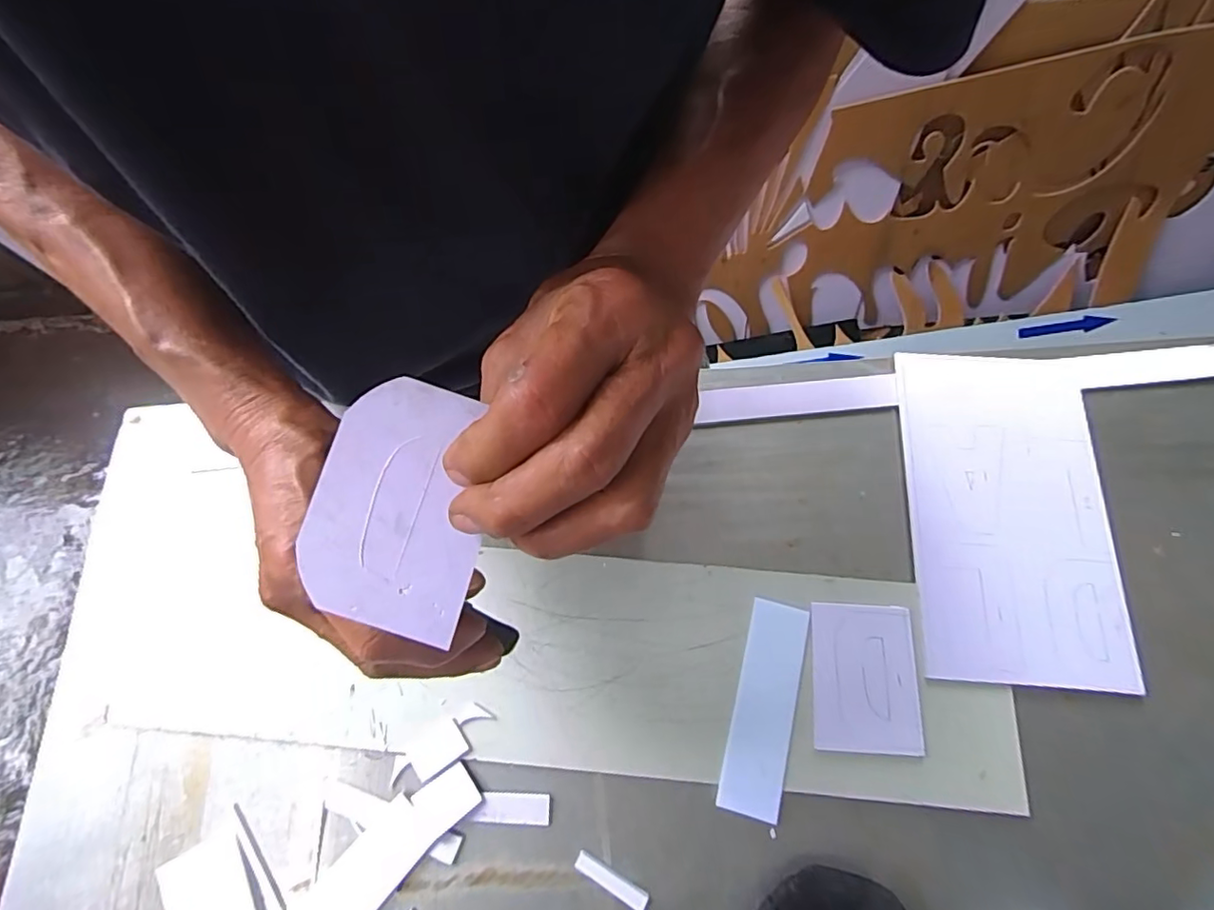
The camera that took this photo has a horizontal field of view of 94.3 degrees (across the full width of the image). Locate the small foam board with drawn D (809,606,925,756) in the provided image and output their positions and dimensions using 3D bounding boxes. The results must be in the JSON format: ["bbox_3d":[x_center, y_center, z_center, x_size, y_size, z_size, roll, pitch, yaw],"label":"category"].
[{"bbox_3d":[0.173,0.149,0.380,0.066,0.004,0.092,4,72,3],"label":"small foam board with drawn D"}]

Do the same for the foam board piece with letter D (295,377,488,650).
[{"bbox_3d":[-0.068,0.016,0.188,0.054,0.004,0.078,18,85,-4],"label":"foam board piece with letter D"}]

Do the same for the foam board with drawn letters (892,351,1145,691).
[{"bbox_3d":[0.294,0.039,0.414,0.138,0.009,0.241,4,72,3],"label":"foam board with drawn letters"}]

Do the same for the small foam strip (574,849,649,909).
[{"bbox_3d":[0.003,0.265,0.349,0.049,0.004,0.012,29,75,10],"label":"small foam strip"}]

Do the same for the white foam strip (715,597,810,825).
[{"bbox_3d":[0.106,0.166,0.376,0.039,0.004,0.132,15,73,6],"label":"white foam strip"}]

